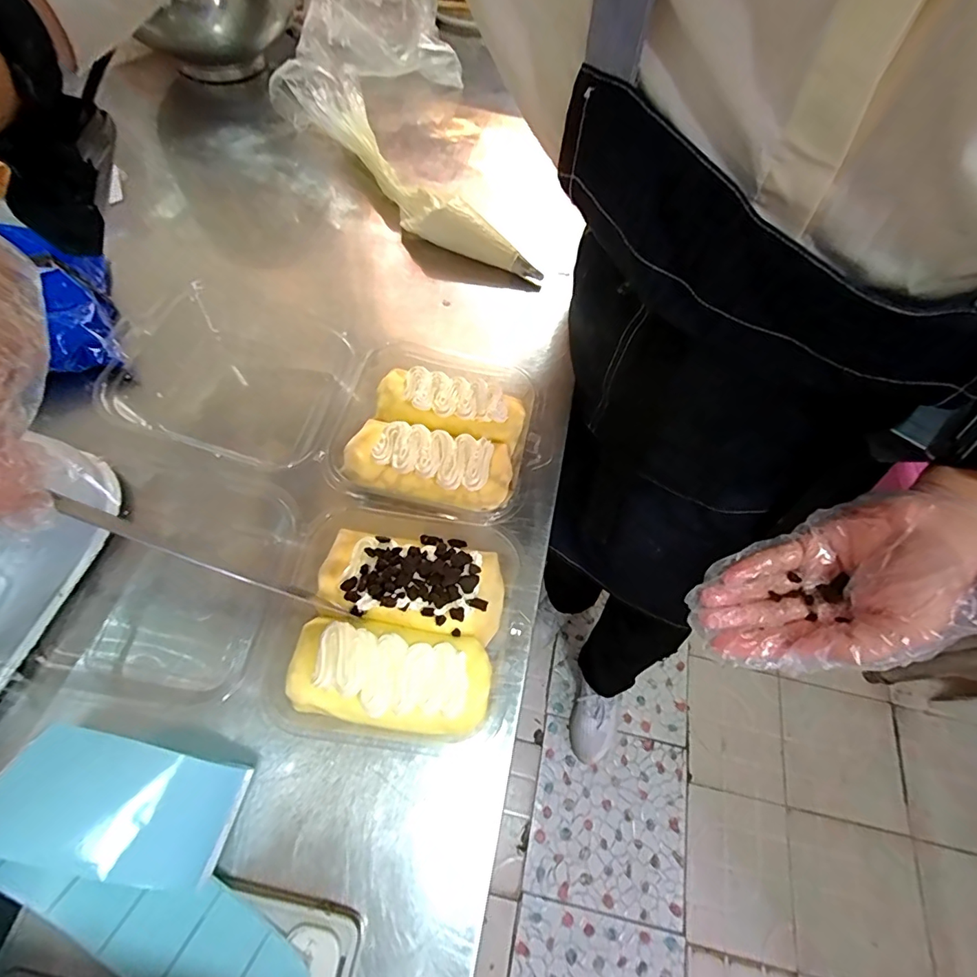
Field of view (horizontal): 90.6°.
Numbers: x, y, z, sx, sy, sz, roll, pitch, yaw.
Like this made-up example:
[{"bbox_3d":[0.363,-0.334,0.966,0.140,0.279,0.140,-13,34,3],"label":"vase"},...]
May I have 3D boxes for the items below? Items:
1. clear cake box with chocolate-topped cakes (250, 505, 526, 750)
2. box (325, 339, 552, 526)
[{"bbox_3d":[-0.054,0.084,0.302,0.129,0.051,0.121,7,62,-1],"label":"clear cake box with chocolate-topped cakes"},{"bbox_3d":[-0.037,-0.047,0.367,0.149,0.040,0.151,11,62,1],"label":"box"}]

